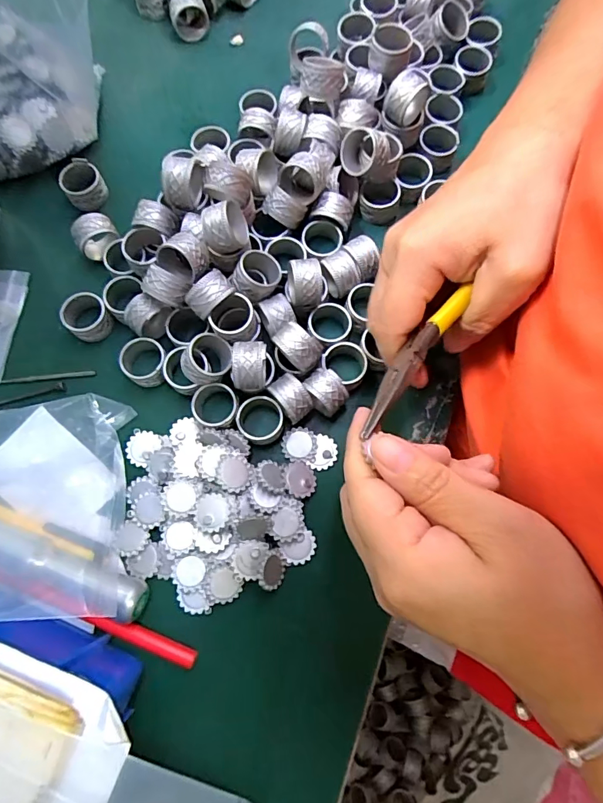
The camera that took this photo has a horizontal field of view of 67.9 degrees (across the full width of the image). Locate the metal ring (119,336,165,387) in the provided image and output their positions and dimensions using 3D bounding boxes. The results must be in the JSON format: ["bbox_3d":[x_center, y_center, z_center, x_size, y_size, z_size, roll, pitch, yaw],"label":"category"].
[{"bbox_3d":[-0.098,-0.025,0.280,0.027,0.018,0.028,0,76,0],"label":"metal ring"}]

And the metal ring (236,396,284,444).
[{"bbox_3d":[-0.025,0.013,0.270,0.027,0.018,0.029,0,76,0],"label":"metal ring"}]

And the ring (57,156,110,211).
[{"bbox_3d":[-0.153,-0.152,0.315,0.027,0.017,0.030,-33,77,-11],"label":"ring"}]

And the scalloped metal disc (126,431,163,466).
[{"bbox_3d":[-0.096,0.027,0.269,0.018,0.004,0.021,33,78,8],"label":"scalloped metal disc"}]

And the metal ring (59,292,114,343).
[{"bbox_3d":[-0.139,-0.054,0.292,0.027,0.020,0.027,0,76,0],"label":"metal ring"}]

